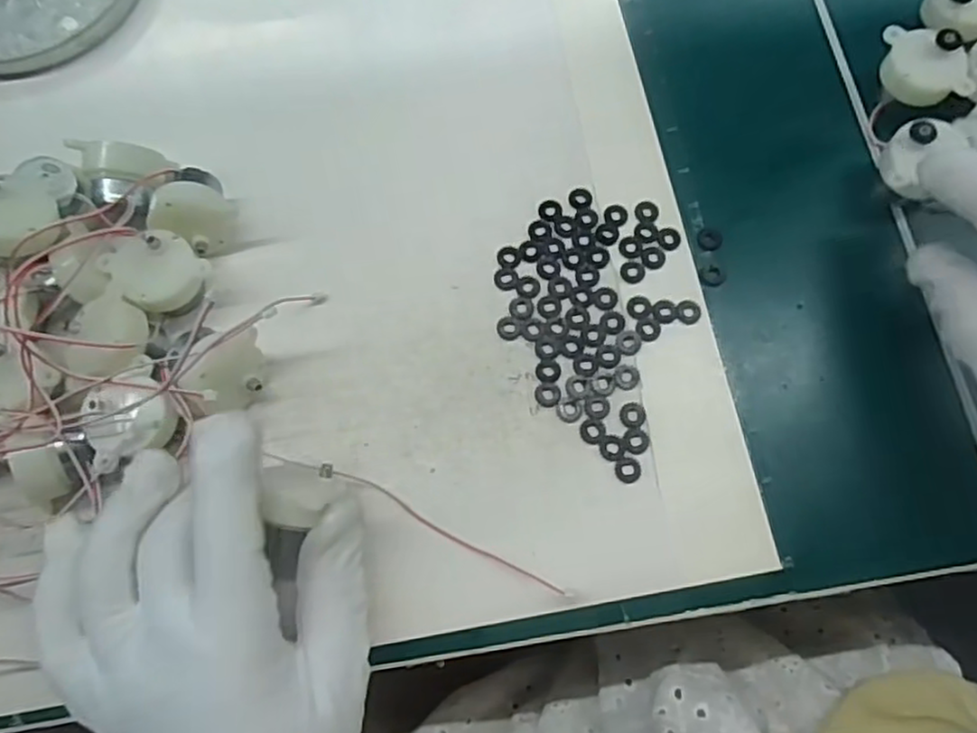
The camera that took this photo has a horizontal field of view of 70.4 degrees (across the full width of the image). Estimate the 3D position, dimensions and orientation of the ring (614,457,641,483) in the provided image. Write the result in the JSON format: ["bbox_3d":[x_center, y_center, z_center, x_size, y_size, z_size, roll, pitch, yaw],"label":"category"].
[{"bbox_3d":[0.056,0.041,0.277,0.011,0.004,0.010,0,76,1],"label":"ring"}]

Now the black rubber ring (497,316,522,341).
[{"bbox_3d":[0.009,-0.017,0.295,0.011,0.004,0.011,0,76,1],"label":"black rubber ring"}]

